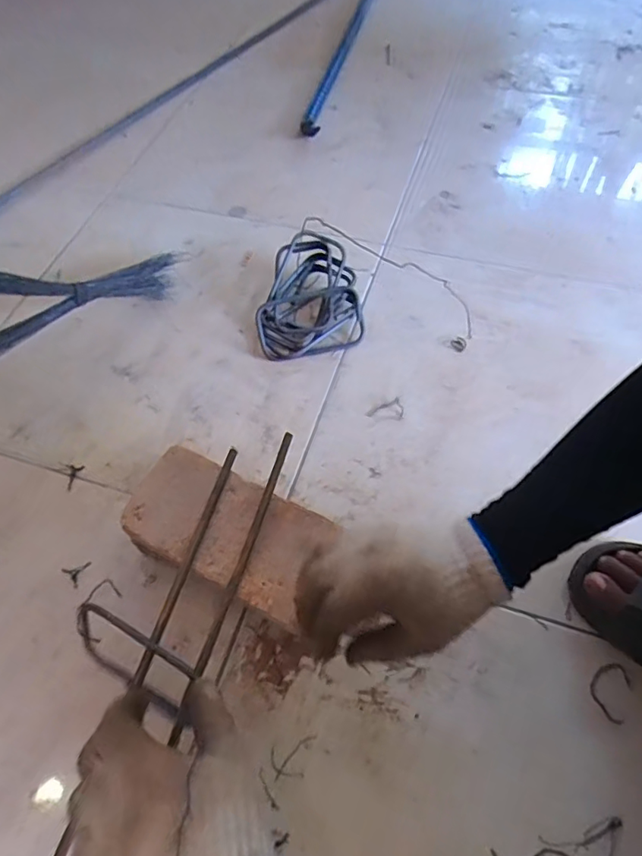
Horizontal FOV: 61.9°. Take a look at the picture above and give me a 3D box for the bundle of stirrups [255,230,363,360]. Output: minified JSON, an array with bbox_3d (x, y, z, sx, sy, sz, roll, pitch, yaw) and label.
[{"bbox_3d":[-0.019,-0.187,0.744,0.143,0.075,0.170,-7,59,0],"label":"bundle of stirrups"}]

